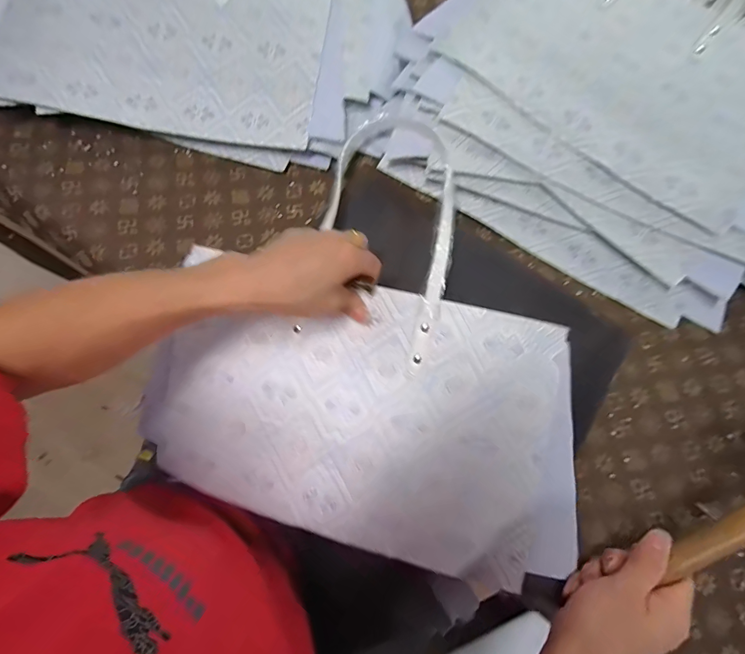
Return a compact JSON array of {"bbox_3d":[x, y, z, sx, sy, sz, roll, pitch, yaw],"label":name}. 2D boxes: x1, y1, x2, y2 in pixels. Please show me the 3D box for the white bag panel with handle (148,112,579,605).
[{"bbox_3d":[0.011,0.003,0.430,0.457,0.063,0.451,15,89,8],"label":"white bag panel with handle"}]

